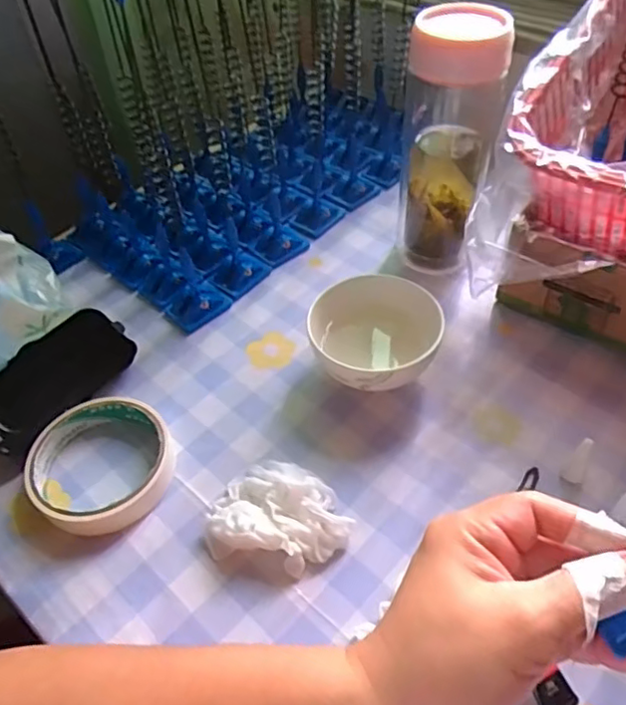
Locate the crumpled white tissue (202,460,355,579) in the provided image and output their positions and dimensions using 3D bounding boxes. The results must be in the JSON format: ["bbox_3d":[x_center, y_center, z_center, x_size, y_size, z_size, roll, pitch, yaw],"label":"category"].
[{"bbox_3d":[-0.018,0.093,0.350,0.079,0.021,0.063,11,51,15],"label":"crumpled white tissue"}]

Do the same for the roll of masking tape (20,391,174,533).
[{"bbox_3d":[-0.132,0.069,0.378,0.085,0.021,0.085,-3,49,3],"label":"roll of masking tape"}]

